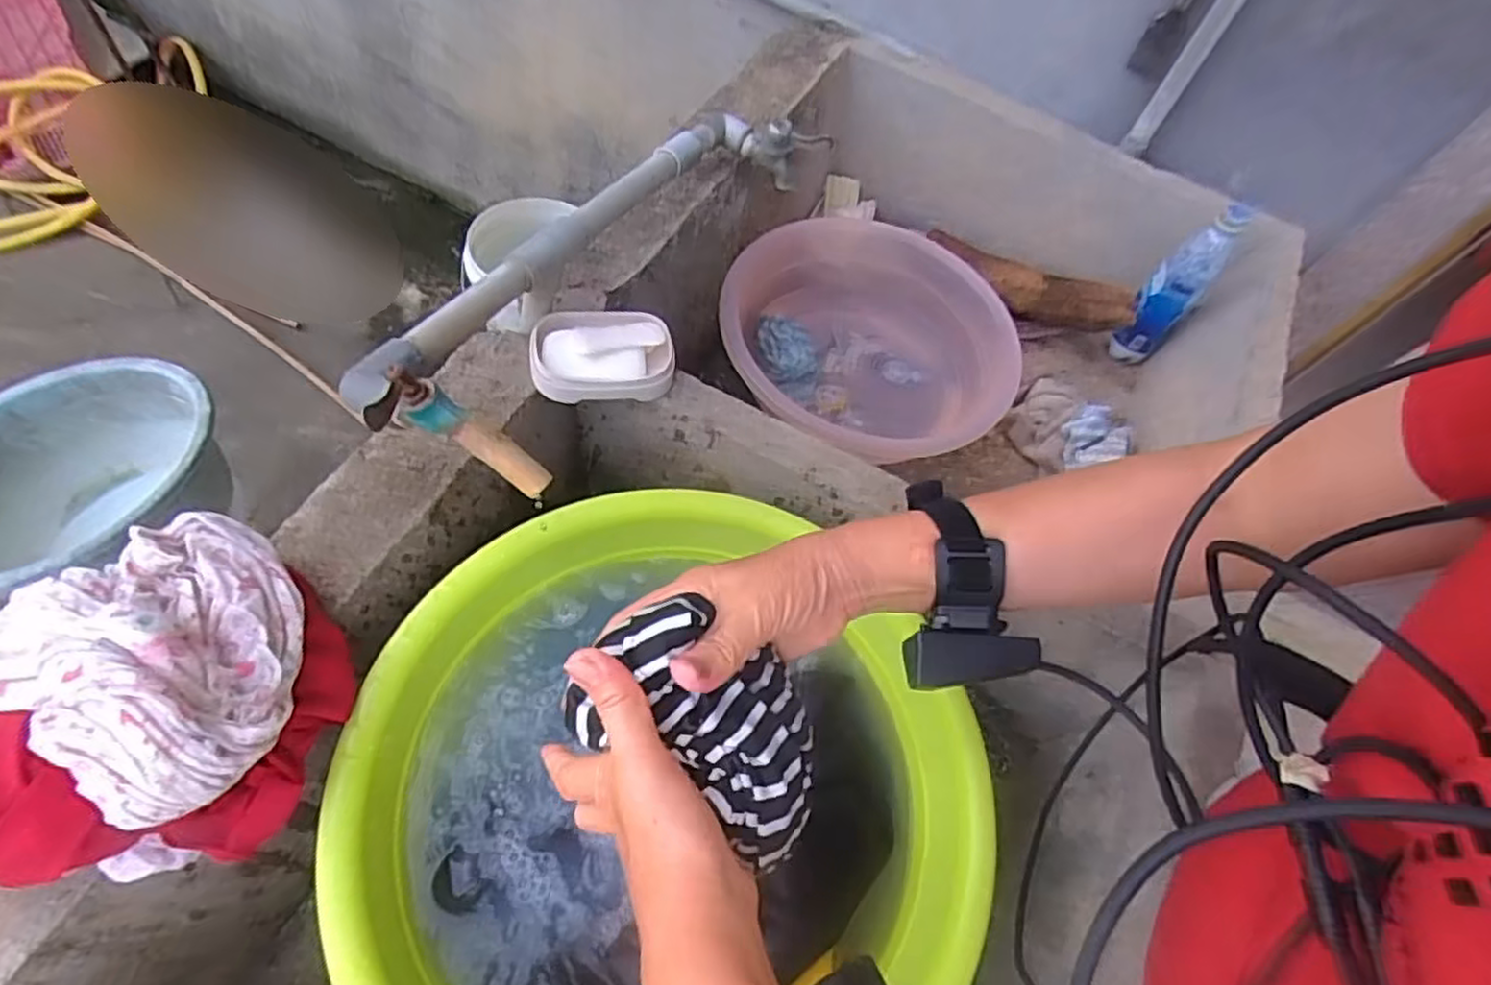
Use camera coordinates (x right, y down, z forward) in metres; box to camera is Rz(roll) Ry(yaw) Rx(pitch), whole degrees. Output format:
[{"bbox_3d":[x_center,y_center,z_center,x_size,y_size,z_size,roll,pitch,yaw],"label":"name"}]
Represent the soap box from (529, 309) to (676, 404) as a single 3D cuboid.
[{"bbox_3d":[-0.129,-0.127,0.650,0.123,0.039,0.085,-3,62,-12],"label":"soap box"}]

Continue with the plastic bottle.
[{"bbox_3d":[0.611,-0.287,1.029,0.069,0.262,0.067,40,62,13],"label":"plastic bottle"}]

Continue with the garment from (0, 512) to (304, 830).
[{"bbox_3d":[-0.340,0.083,0.409,0.178,0.078,0.150,32,60,8],"label":"garment"}]

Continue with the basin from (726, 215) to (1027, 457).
[{"bbox_3d":[0.181,-0.213,0.984,0.387,0.118,0.458,42,62,13],"label":"basin"}]

